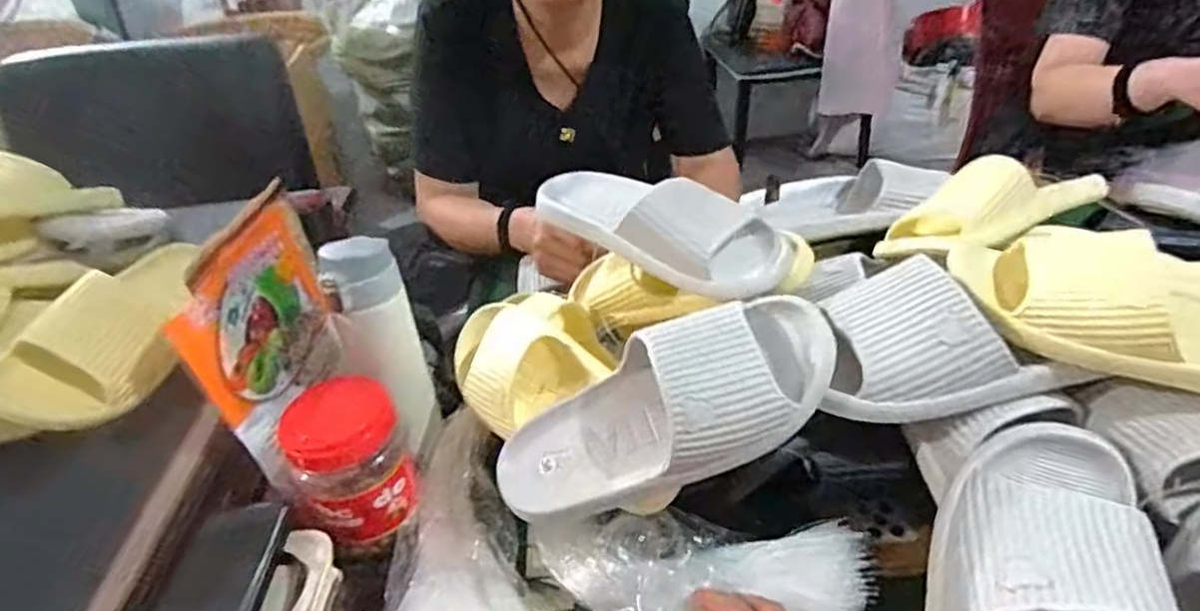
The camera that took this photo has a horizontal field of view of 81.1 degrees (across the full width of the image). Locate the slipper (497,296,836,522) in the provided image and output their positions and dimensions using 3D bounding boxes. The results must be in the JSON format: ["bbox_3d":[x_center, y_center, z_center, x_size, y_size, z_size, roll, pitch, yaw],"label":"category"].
[{"bbox_3d":[0.041,0.073,0.507,0.262,0.091,0.093,-28,34,10],"label":"slipper"}]

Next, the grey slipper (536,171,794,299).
[{"bbox_3d":[0.051,-0.082,0.629,0.103,0.060,0.263,-31,43,-31],"label":"grey slipper"}]

